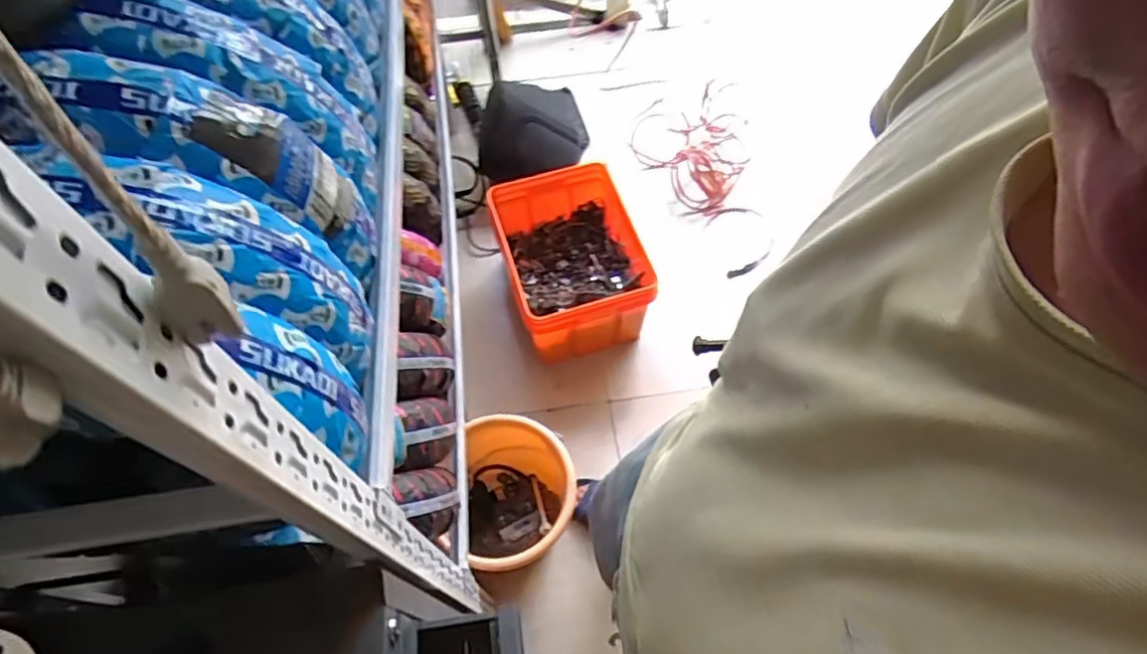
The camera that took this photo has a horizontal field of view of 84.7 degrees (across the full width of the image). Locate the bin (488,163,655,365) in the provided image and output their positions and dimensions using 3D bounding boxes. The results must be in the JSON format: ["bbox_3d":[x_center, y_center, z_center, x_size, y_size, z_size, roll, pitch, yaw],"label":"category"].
[{"bbox_3d":[0.001,-0.150,1.632,0.344,0.276,0.414,-15,62,-7],"label":"bin"}]

